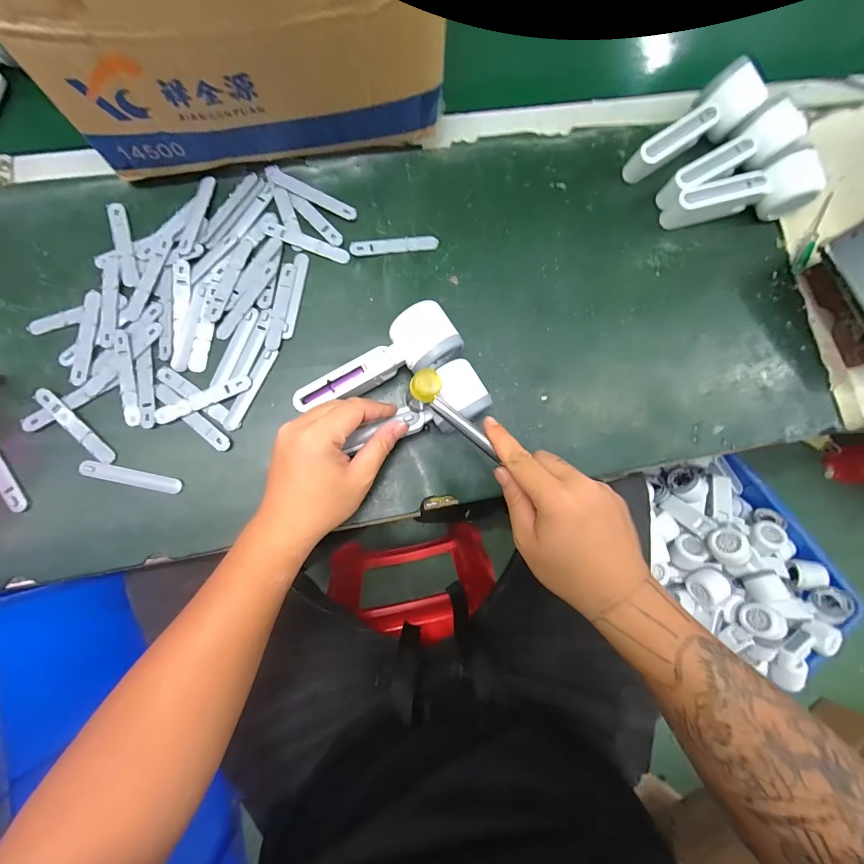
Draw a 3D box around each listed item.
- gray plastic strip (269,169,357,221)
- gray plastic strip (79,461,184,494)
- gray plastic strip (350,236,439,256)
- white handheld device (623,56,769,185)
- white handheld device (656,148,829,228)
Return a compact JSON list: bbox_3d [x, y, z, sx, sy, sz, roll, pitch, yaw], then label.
[{"bbox_3d":[-0.130,-0.260,0.414,0.100,0.005,0.017,24,82,-1],"label":"gray plastic strip"},{"bbox_3d":[-0.289,0.044,0.364,0.092,0.007,0.015,13,82,-3],"label":"gray plastic strip"},{"bbox_3d":[-0.041,-0.205,0.416,0.095,0.006,0.015,-8,84,-6],"label":"gray plastic strip"},{"bbox_3d":[0.295,-0.339,0.431,0.158,0.061,0.055,-41,88,-8],"label":"white handheld device"},{"bbox_3d":[0.354,-0.266,0.431,0.165,0.059,0.057,-16,85,-6],"label":"white handheld device"}]

